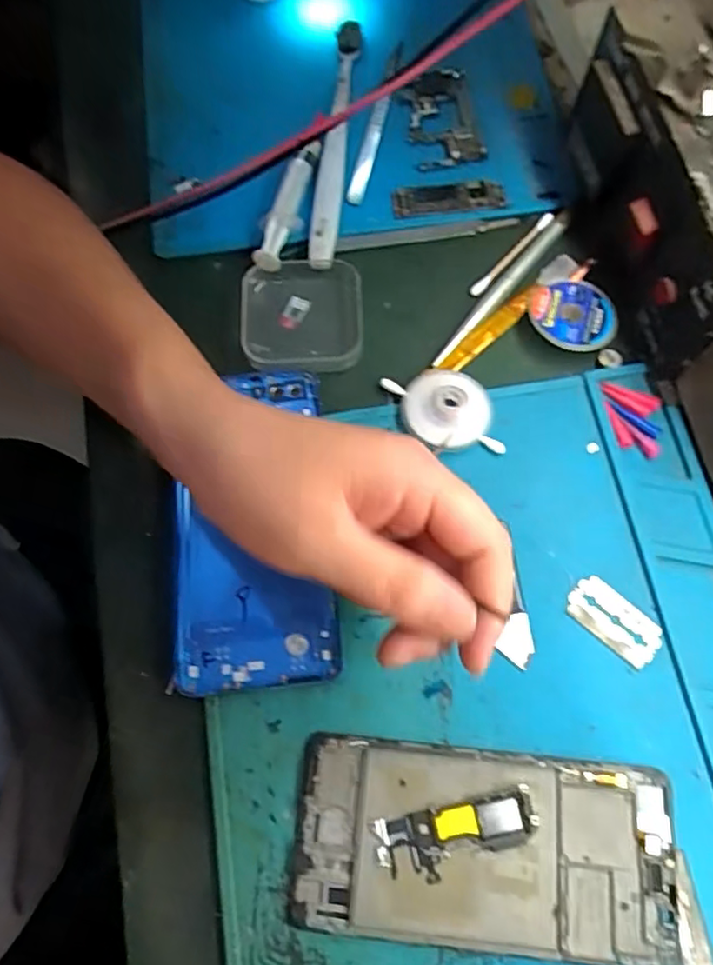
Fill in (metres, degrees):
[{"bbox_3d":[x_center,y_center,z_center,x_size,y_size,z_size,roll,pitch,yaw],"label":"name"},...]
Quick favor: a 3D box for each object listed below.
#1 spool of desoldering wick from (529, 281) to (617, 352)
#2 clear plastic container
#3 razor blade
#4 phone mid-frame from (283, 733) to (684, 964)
[{"bbox_3d":[0.113,-0.088,0.328,0.043,0.009,0.040,-1,71,2],"label":"spool of desoldering wick"},{"bbox_3d":[-0.030,-0.089,0.331,0.064,0.014,0.063,-2,71,1],"label":"clear plastic container"},{"bbox_3d":[0.117,0.063,0.283,0.043,0.004,0.023,39,76,14],"label":"razor blade"},{"bbox_3d":[0.051,0.148,0.253,0.150,0.004,0.072,5,71,3],"label":"phone mid-frame"}]

